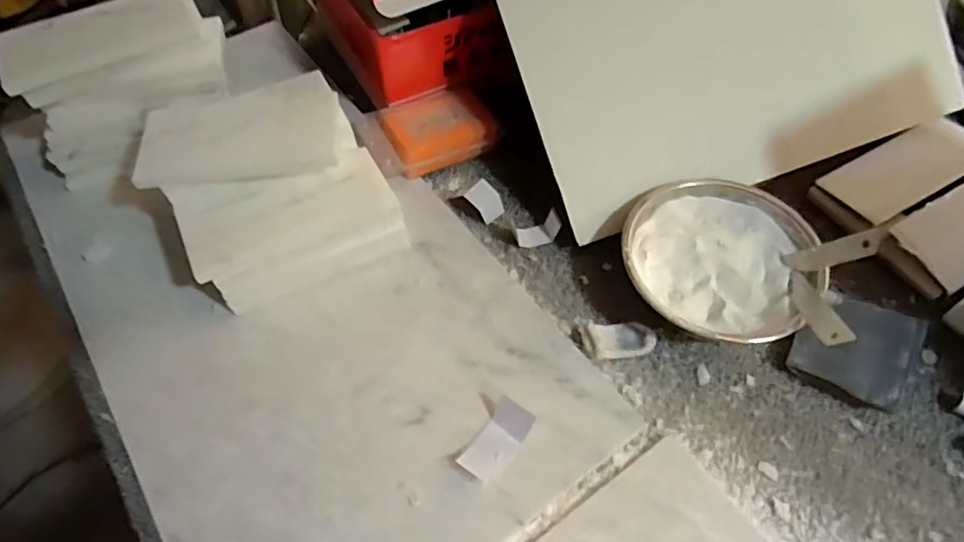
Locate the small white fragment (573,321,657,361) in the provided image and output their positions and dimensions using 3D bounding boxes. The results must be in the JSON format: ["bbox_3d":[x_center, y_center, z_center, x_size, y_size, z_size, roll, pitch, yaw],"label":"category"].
[{"bbox_3d":[0.103,0.052,0.451,0.060,0.015,0.030,-5,57,-3],"label":"small white fragment"}]

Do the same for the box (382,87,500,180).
[{"bbox_3d":[-0.039,-0.133,0.552,0.095,0.028,0.061,-23,60,-14],"label":"box"}]

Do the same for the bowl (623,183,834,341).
[{"bbox_3d":[0.183,-0.002,0.468,0.142,0.056,0.142,0,57,0],"label":"bowl"}]

